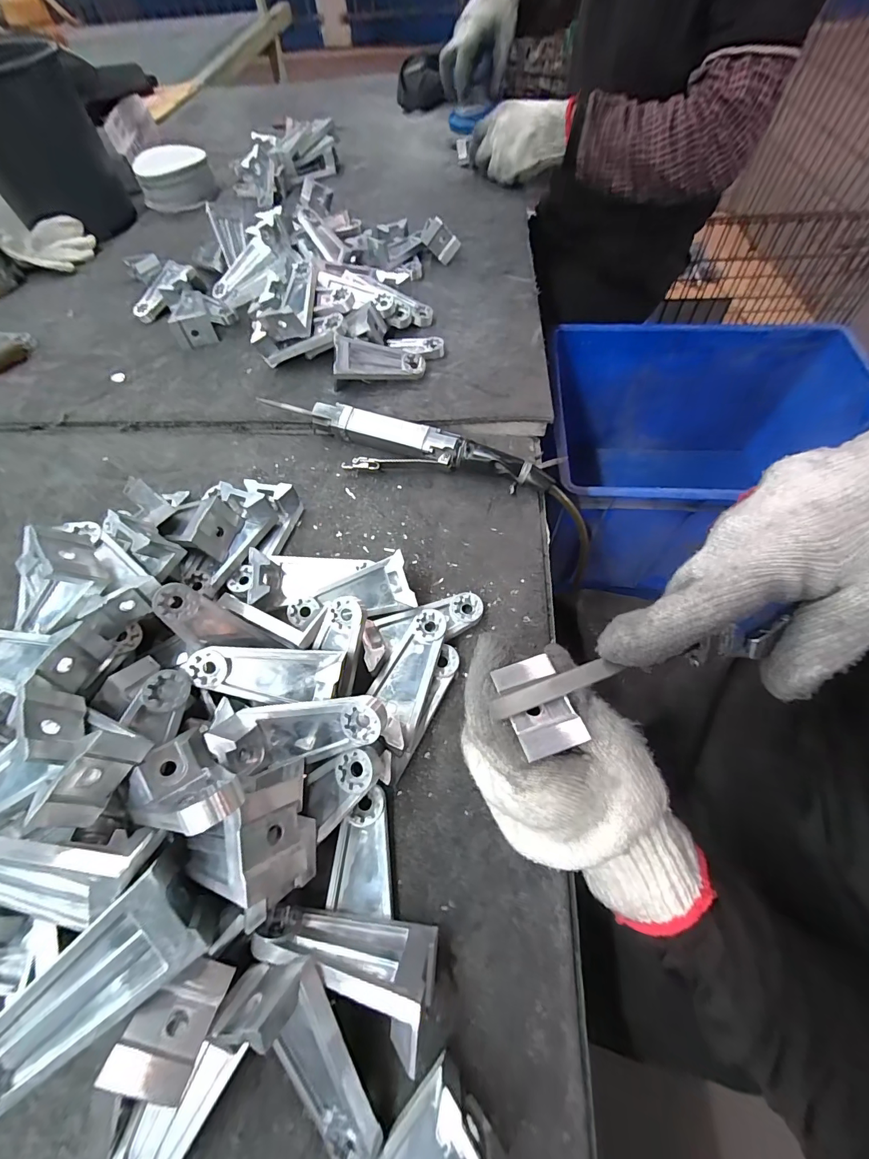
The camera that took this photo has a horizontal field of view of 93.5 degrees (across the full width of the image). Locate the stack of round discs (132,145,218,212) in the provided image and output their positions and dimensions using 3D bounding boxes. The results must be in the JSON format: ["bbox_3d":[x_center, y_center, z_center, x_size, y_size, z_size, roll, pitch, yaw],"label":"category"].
[{"bbox_3d":[-0.433,-0.671,0.685,0.119,0.054,0.119,-22,62,-8],"label":"stack of round discs"}]

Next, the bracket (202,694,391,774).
[{"bbox_3d":[-0.077,0.087,0.237,0.098,0.027,0.033,-9,61,-1],"label":"bracket"}]

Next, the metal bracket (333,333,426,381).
[{"bbox_3d":[-0.057,-0.229,0.430,0.092,0.014,0.044,-1,87,-16],"label":"metal bracket"}]

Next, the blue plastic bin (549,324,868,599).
[{"bbox_3d":[0.451,-0.204,0.813,0.472,0.368,0.418,5,62,6],"label":"blue plastic bin"}]

